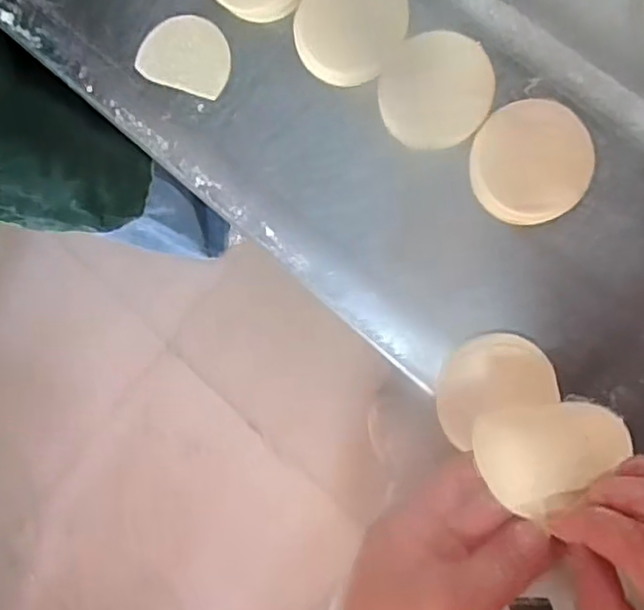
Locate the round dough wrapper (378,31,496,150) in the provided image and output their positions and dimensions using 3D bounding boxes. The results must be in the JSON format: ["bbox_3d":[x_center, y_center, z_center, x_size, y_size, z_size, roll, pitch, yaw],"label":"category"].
[{"bbox_3d":[0.087,-0.162,0.502,0.083,0.009,0.081,1,101,7],"label":"round dough wrapper"}]

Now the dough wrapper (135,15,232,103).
[{"bbox_3d":[-0.116,-0.214,0.562,0.083,0.005,0.061,18,92,8],"label":"dough wrapper"}]

